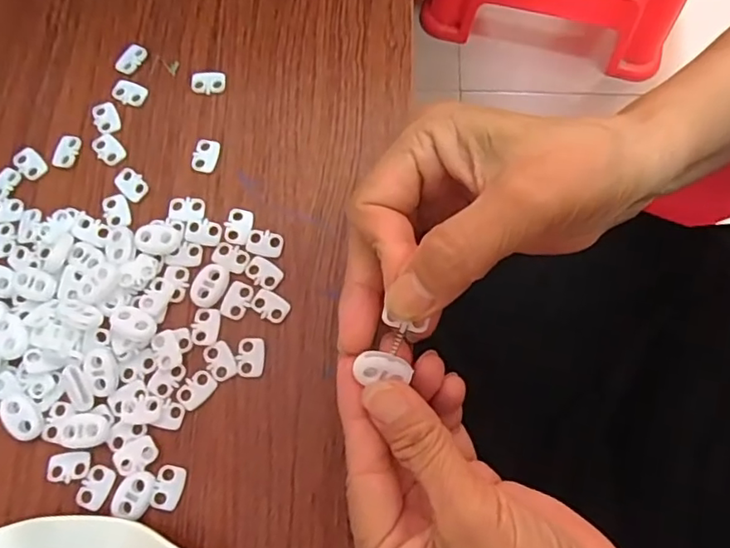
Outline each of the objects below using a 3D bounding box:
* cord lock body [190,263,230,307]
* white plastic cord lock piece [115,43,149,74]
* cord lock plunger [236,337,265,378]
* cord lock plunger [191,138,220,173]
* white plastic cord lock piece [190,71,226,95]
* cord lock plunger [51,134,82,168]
[{"bbox_3d":[-0.077,0.005,0.284,0.015,0.004,0.023,26,74,8],"label":"cord lock body"},{"bbox_3d":[-0.133,-0.122,0.325,0.011,0.004,0.019,29,74,9],"label":"white plastic cord lock piece"},{"bbox_3d":[-0.055,0.040,0.274,0.013,0.004,0.019,1,72,0],"label":"cord lock plunger"},{"bbox_3d":[-0.086,-0.064,0.307,0.013,0.004,0.019,11,72,3],"label":"cord lock plunger"},{"bbox_3d":[-0.088,-0.107,0.320,0.019,0.004,0.013,1,72,0],"label":"white plastic cord lock piece"},{"bbox_3d":[-0.161,-0.066,0.307,0.011,0.004,0.018,14,72,4],"label":"cord lock plunger"}]

